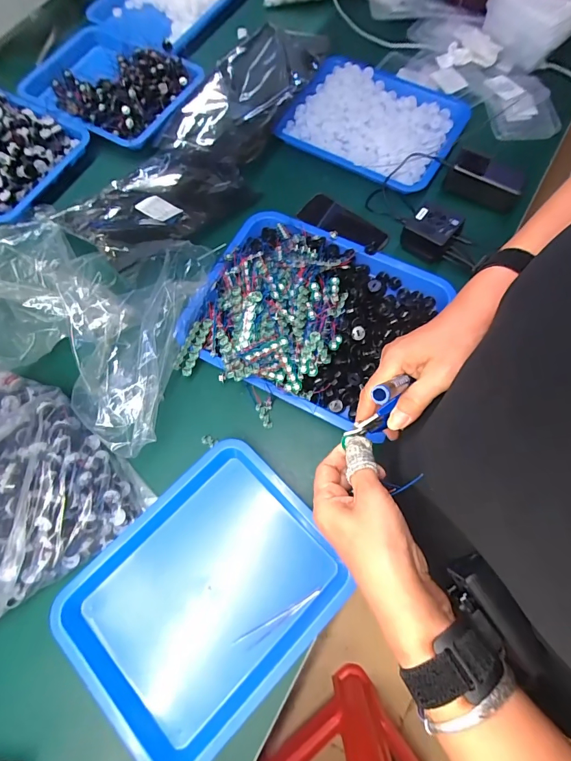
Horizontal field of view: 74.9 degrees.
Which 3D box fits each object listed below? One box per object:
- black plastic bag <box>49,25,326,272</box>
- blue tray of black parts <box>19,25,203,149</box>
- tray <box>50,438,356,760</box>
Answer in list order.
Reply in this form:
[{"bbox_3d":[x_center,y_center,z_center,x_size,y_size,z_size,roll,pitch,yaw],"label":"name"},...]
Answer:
[{"bbox_3d":[-0.126,-0.429,0.673,0.223,0.085,0.581,40,76,13],"label":"black plastic bag"},{"bbox_3d":[-0.337,-0.604,0.755,0.278,0.057,0.244,29,74,10],"label":"blue tray of black parts"},{"bbox_3d":[-0.103,0.277,0.497,0.332,0.068,0.264,-43,76,-12],"label":"tray"}]

